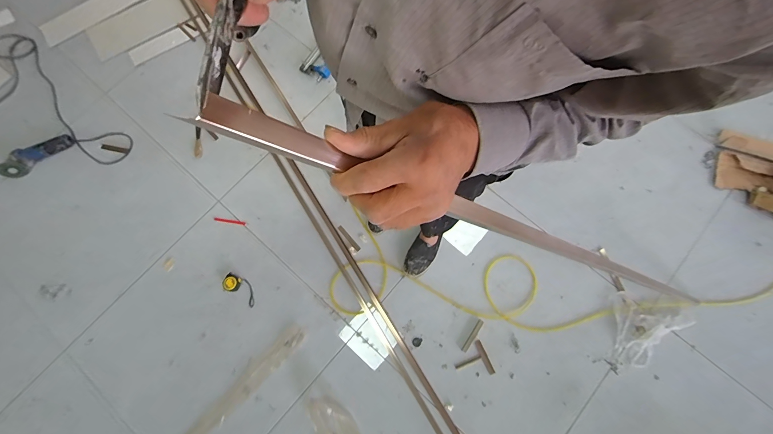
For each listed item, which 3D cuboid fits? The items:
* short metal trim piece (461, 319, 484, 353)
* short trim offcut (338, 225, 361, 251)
[{"bbox_3d":[0.335,0.463,1.297,0.022,0.006,0.138,34,78,9],"label":"short metal trim piece"},{"bbox_3d":[-0.156,0.087,1.380,0.019,0.010,0.132,-40,78,-10],"label":"short trim offcut"}]

